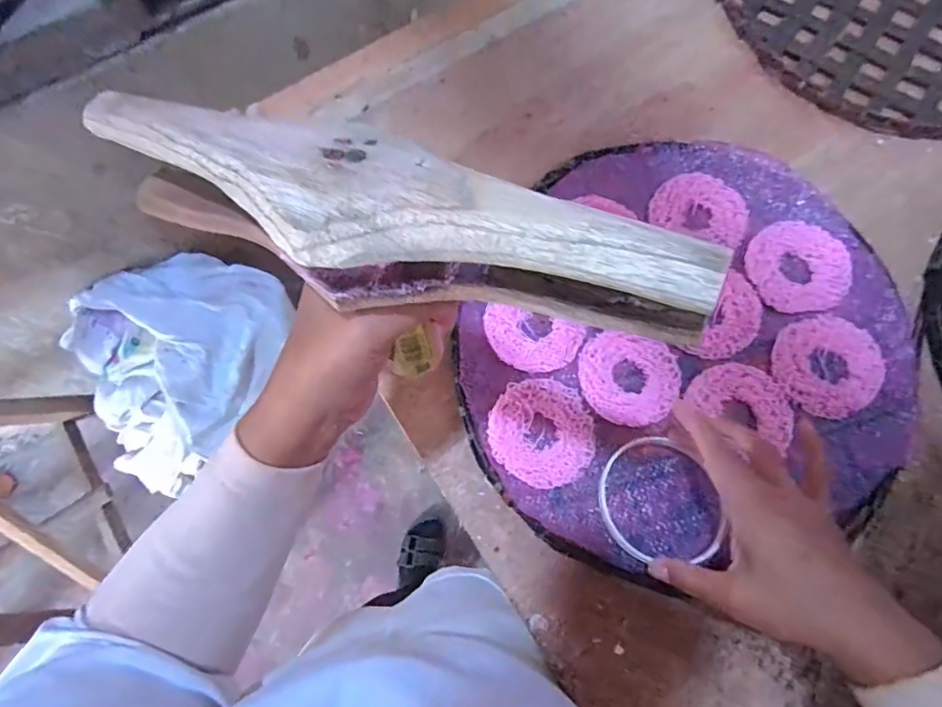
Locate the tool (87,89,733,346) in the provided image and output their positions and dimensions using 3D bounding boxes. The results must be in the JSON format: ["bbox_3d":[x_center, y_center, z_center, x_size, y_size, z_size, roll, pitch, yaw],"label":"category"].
[{"bbox_3d":[-0.042,-0.051,0.208,0.256,0.045,0.056,17,76,14],"label":"tool"}]

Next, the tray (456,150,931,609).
[{"bbox_3d":[0.167,-0.017,0.429,0.352,0.024,0.320,0,76,0],"label":"tray"}]

